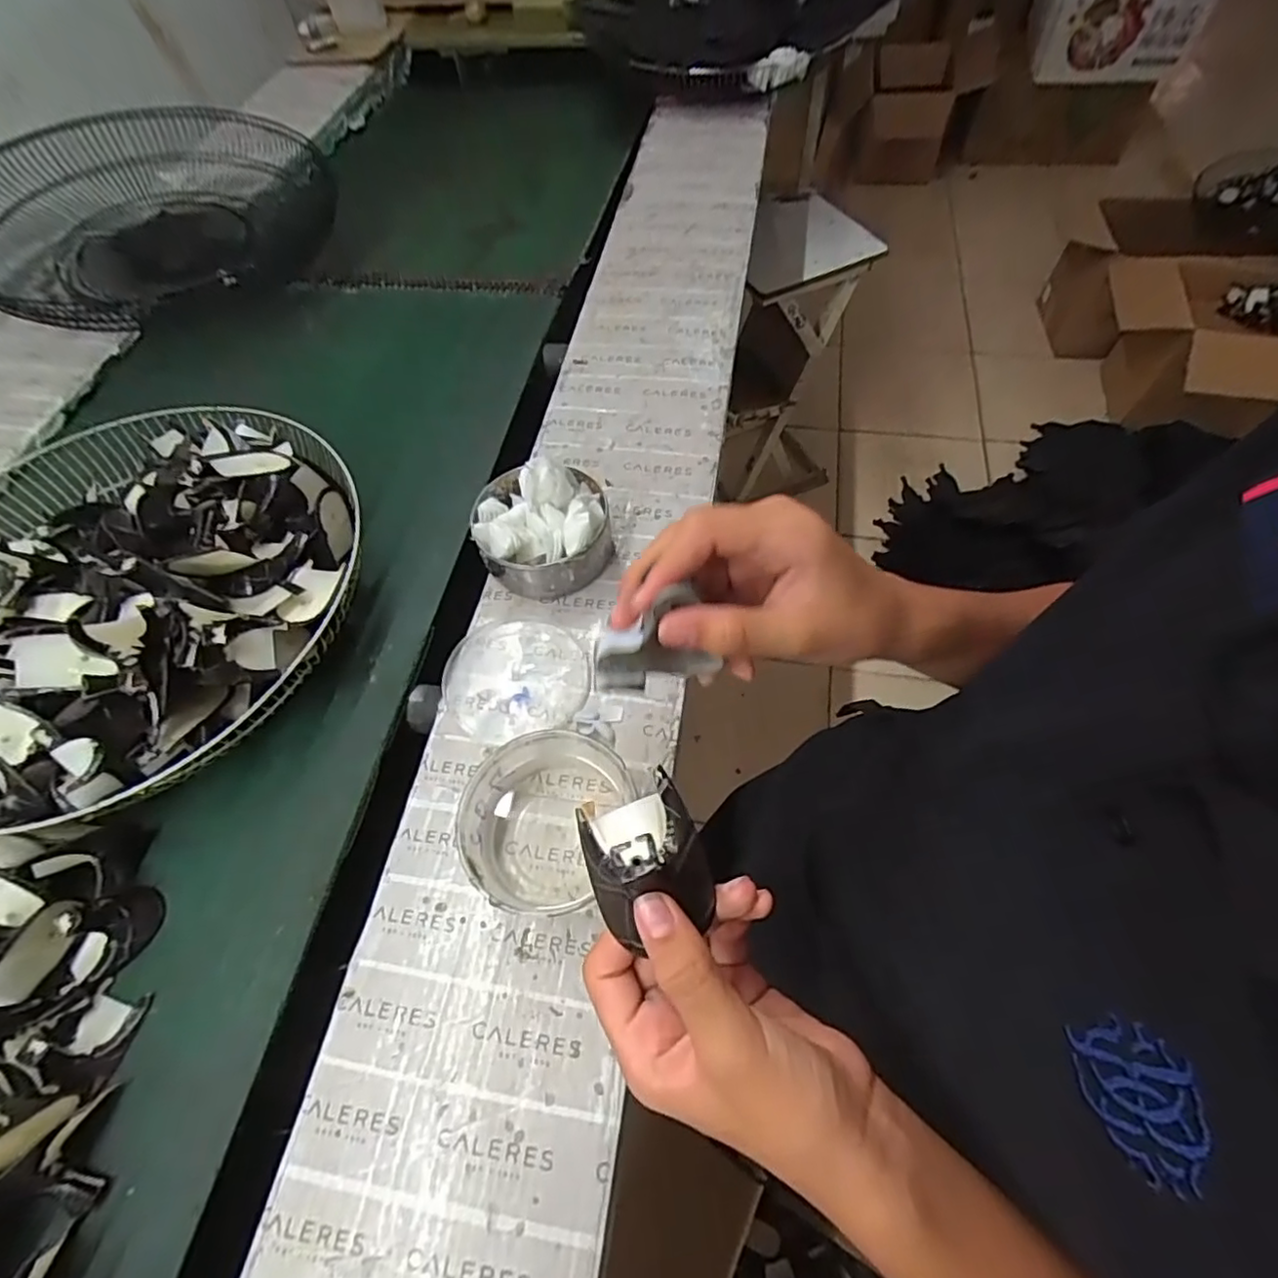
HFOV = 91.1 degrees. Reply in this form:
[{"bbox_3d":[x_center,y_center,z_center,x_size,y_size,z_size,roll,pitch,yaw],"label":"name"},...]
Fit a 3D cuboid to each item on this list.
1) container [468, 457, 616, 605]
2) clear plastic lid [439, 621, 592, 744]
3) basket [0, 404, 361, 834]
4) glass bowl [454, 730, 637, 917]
[{"bbox_3d":[-0.085,-0.102,0.550,0.113,0.085,0.110,-2,59,4],"label":"container"},{"bbox_3d":[-0.102,0.031,0.522,0.116,0.005,0.106,-2,59,4],"label":"clear plastic lid"},{"bbox_3d":[-0.477,-0.065,0.553,0.406,0.136,0.432,-39,64,-17],"label":"basket"},{"bbox_3d":[-0.059,0.125,0.430,0.111,0.059,0.107,-2,59,4],"label":"glass bowl"}]

